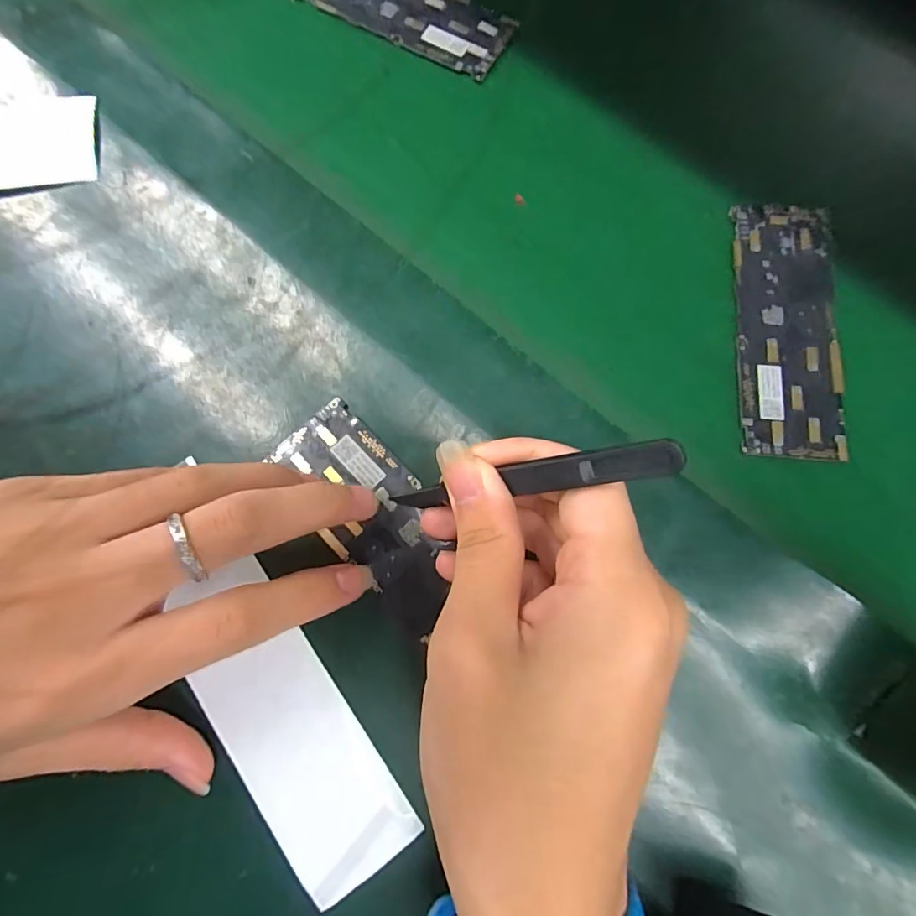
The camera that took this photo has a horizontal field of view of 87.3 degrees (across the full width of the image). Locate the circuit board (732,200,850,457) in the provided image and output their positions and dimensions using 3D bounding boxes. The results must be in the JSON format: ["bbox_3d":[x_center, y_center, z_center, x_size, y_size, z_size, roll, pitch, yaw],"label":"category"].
[{"bbox_3d":[0.151,-0.060,0.219,0.046,0.004,0.121,4,79,2],"label":"circuit board"}]

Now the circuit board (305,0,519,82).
[{"bbox_3d":[-0.031,-0.247,0.262,0.124,0.006,0.046,28,81,6],"label":"circuit board"}]

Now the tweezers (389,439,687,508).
[{"bbox_3d":[0.017,0.008,0.161,0.111,0.010,0.010,-13,73,43],"label":"tweezers"}]

